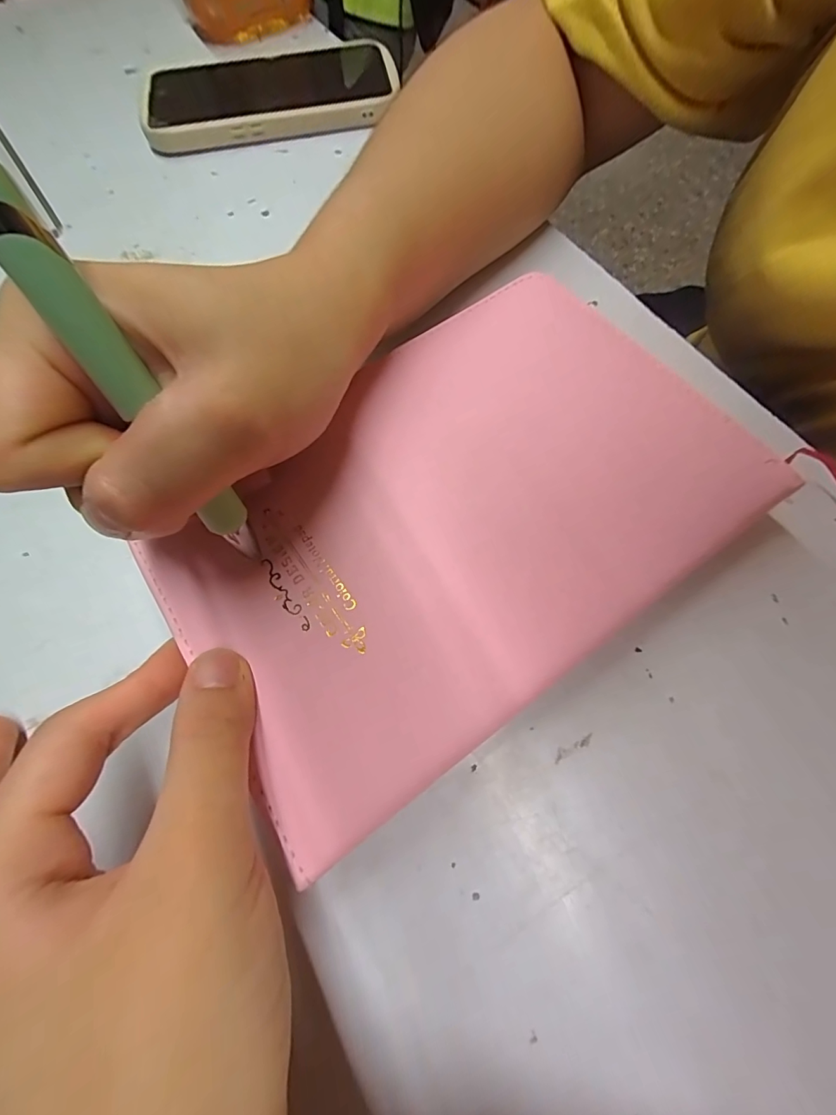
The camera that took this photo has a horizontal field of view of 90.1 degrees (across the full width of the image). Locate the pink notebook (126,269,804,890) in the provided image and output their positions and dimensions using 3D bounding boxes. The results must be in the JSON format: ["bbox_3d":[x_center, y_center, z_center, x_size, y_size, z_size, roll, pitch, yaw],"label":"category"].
[{"bbox_3d":[0.013,-0.020,0.153,0.203,0.015,0.135,-34,72,-11],"label":"pink notebook"}]

